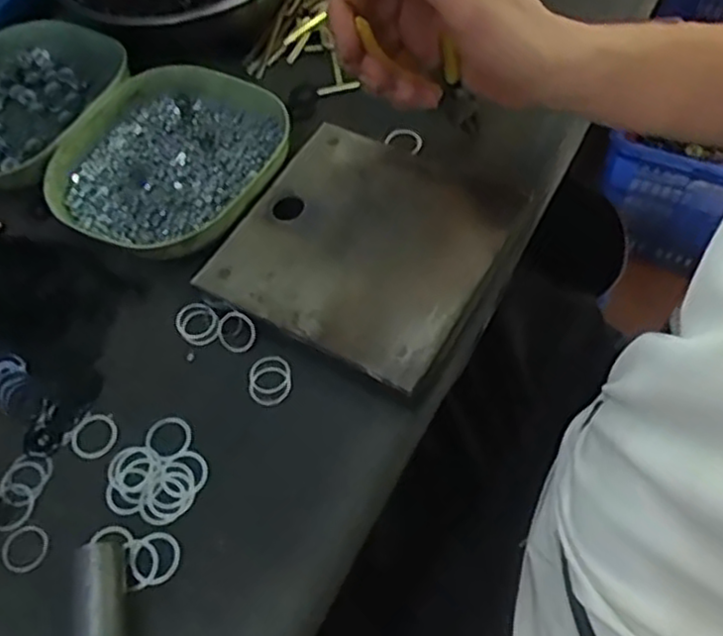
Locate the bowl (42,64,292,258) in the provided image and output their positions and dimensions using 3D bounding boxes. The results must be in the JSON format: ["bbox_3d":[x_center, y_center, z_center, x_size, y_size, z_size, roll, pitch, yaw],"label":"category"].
[{"bbox_3d":[-0.126,-0.102,0.496,0.144,0.039,0.144,-2,57,4],"label":"bowl"}]

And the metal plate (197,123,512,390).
[{"bbox_3d":[0.001,-0.046,0.441,0.148,0.015,0.145,24,60,21],"label":"metal plate"}]

